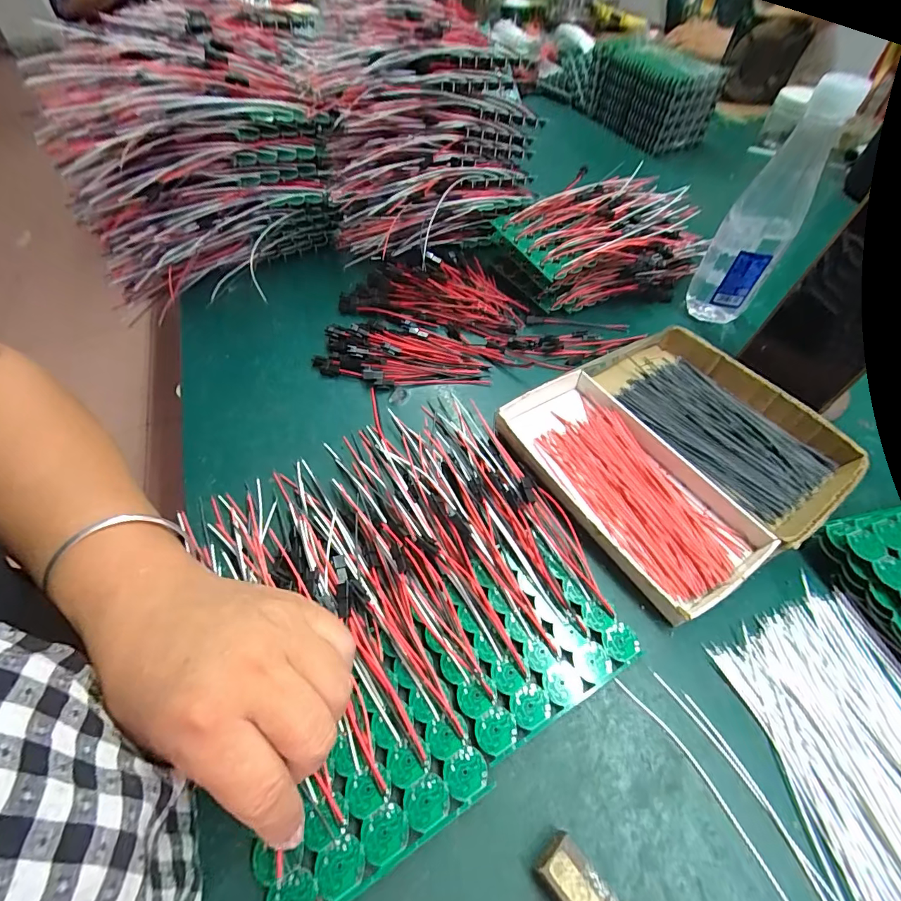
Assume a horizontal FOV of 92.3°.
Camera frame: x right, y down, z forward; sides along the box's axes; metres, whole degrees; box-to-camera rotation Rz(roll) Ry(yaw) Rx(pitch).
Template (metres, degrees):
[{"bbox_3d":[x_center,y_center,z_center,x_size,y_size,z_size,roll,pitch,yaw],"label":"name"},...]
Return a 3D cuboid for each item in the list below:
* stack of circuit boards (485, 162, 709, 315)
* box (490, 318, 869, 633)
[{"bbox_3d":[0.164,-0.223,0.458,0.206,0.066,0.138,-21,58,-14],"label":"stack of circuit boards"},{"bbox_3d":[0.172,-0.006,0.332,0.211,0.023,0.187,-28,60,-19],"label":"box"}]

